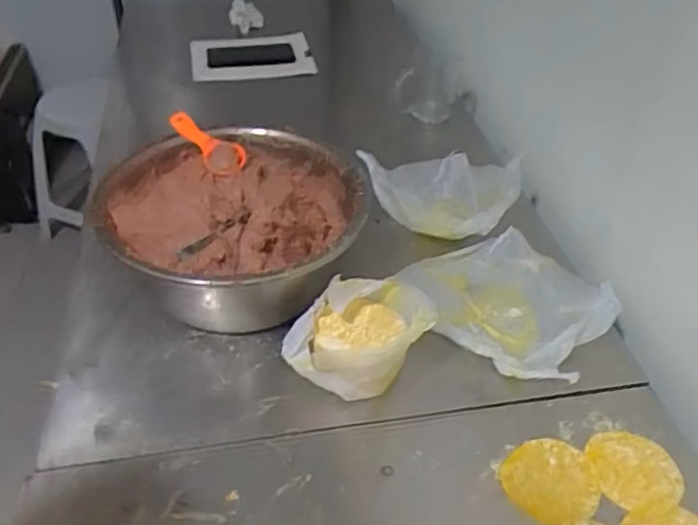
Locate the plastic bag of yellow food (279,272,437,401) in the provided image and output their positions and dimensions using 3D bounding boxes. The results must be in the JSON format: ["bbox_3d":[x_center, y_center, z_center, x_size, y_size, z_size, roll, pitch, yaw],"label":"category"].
[{"bbox_3d":[0.008,0.072,0.633,0.141,0.096,0.095,0,41,-2],"label":"plastic bag of yellow food"}]

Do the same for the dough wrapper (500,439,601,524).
[{"bbox_3d":[0.184,0.196,0.570,0.083,0.005,0.078,1,41,-1],"label":"dough wrapper"}]

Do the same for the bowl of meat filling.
[{"bbox_3d":[-0.122,-0.036,0.713,0.271,0.157,0.261,1,41,-1],"label":"bowl of meat filling"}]

